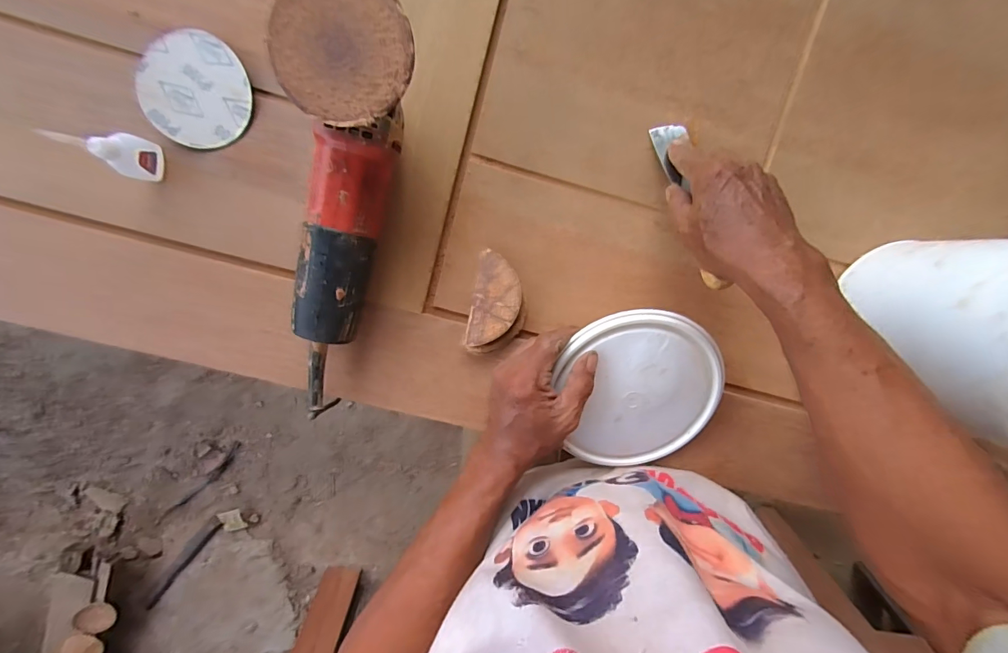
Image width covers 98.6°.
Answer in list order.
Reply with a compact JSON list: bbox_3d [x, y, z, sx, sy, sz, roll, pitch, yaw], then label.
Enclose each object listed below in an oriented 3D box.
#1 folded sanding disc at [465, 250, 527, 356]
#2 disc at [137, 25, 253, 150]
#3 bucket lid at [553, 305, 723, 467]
[{"bbox_3d":[-0.005,-0.022,0.433,0.053,0.030,0.095,10,98,-5],"label":"folded sanding disc"},{"bbox_3d":[-0.279,-0.215,0.392,0.090,0.007,0.098,-1,99,-4],"label":"disc"},{"bbox_3d":[0.136,0.065,0.427,0.155,0.011,0.171,-11,114,0],"label":"bucket lid"}]

